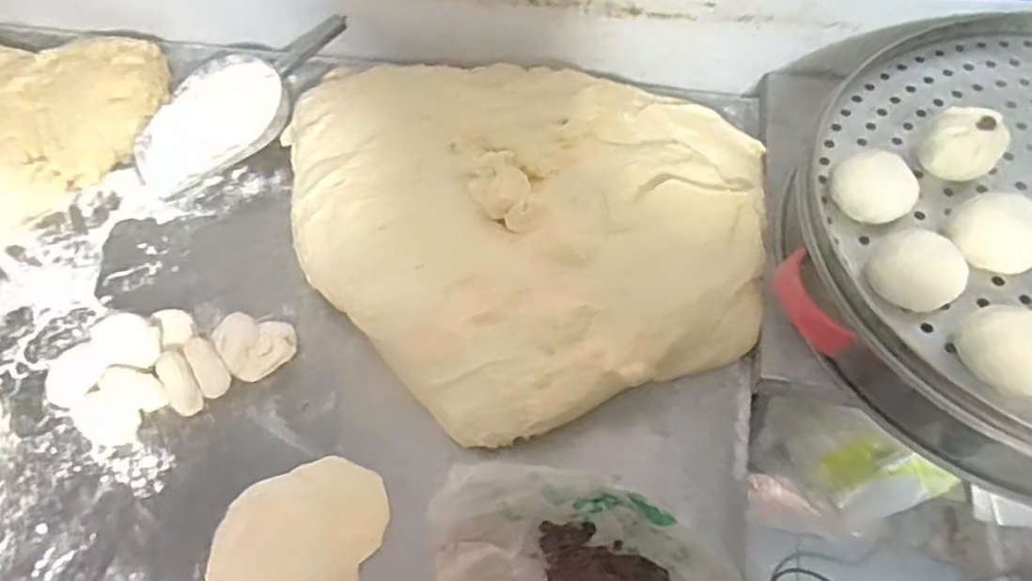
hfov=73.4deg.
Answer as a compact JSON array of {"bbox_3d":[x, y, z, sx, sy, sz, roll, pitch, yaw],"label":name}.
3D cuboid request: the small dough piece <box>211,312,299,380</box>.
[{"bbox_3d":[-0.269,0.053,0.716,0.069,0.035,0.065,-2,61,3],"label":"small dough piece"}]

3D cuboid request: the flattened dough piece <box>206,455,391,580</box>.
[{"bbox_3d":[-0.198,0.227,0.626,0.135,0.014,0.161,24,66,17],"label":"flattened dough piece"}]

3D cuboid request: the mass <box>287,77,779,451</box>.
[{"bbox_3d":[0.009,-0.111,0.726,0.474,0.084,0.477,-22,62,-7],"label":"mass"}]

